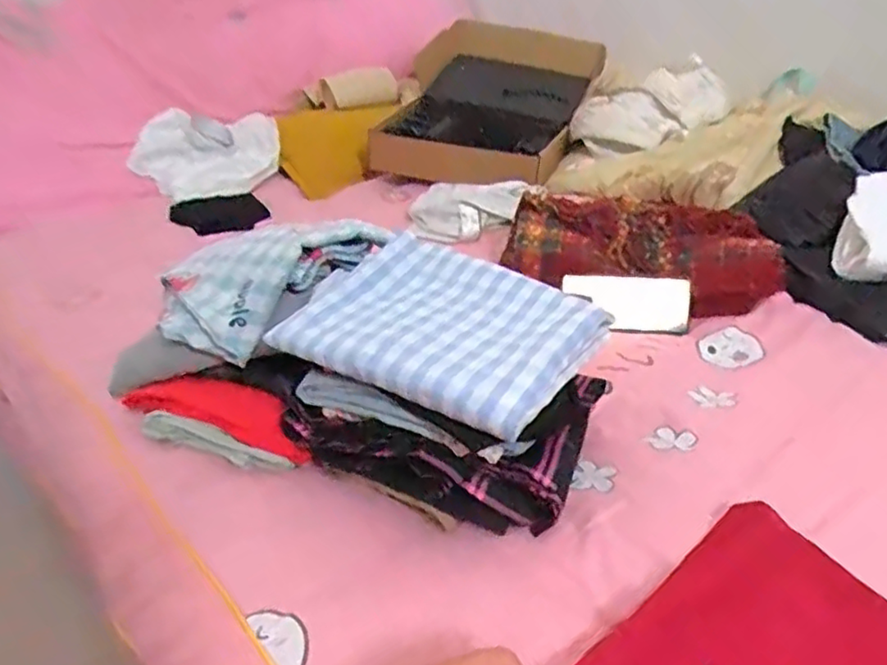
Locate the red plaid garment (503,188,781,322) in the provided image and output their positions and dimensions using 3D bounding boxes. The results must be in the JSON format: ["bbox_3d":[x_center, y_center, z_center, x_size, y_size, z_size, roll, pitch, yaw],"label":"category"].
[{"bbox_3d":[0.259,-0.118,0.886,0.352,0.090,0.198,3,29,13],"label":"red plaid garment"}]

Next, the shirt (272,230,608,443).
[{"bbox_3d":[-0.003,-0.009,0.561,0.242,0.045,0.188,17,38,34],"label":"shirt"}]

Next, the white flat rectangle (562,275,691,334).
[{"bbox_3d":[0.232,-0.036,0.818,0.153,0.009,0.075,2,69,5],"label":"white flat rectangle"}]

